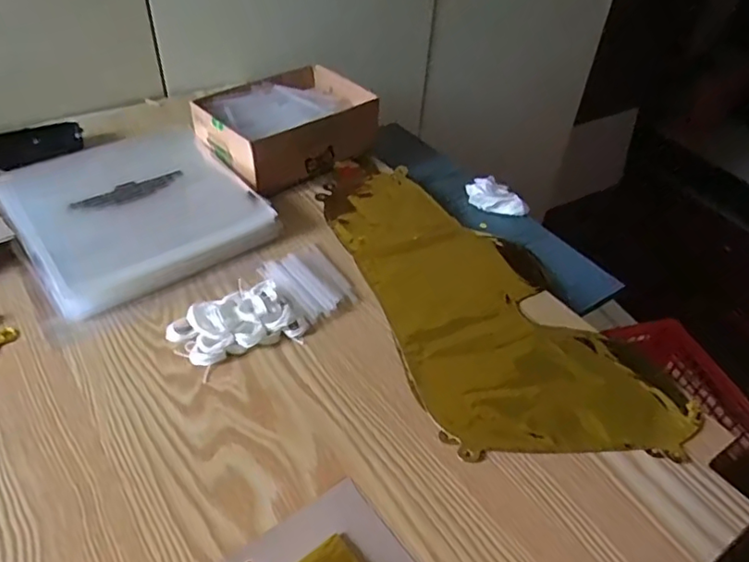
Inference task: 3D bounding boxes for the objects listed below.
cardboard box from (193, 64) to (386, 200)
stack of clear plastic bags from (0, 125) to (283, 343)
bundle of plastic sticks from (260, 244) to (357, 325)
[{"bbox_3d":[-0.099,-0.181,0.689,0.194,0.069,0.139,-30,53,-32],"label":"cardboard box"},{"bbox_3d":[-0.260,-0.083,0.610,0.219,0.027,0.265,-25,50,-29],"label":"stack of clear plastic bags"},{"bbox_3d":[-0.060,-0.002,0.543,0.066,0.014,0.089,-23,49,-26],"label":"bundle of plastic sticks"}]

